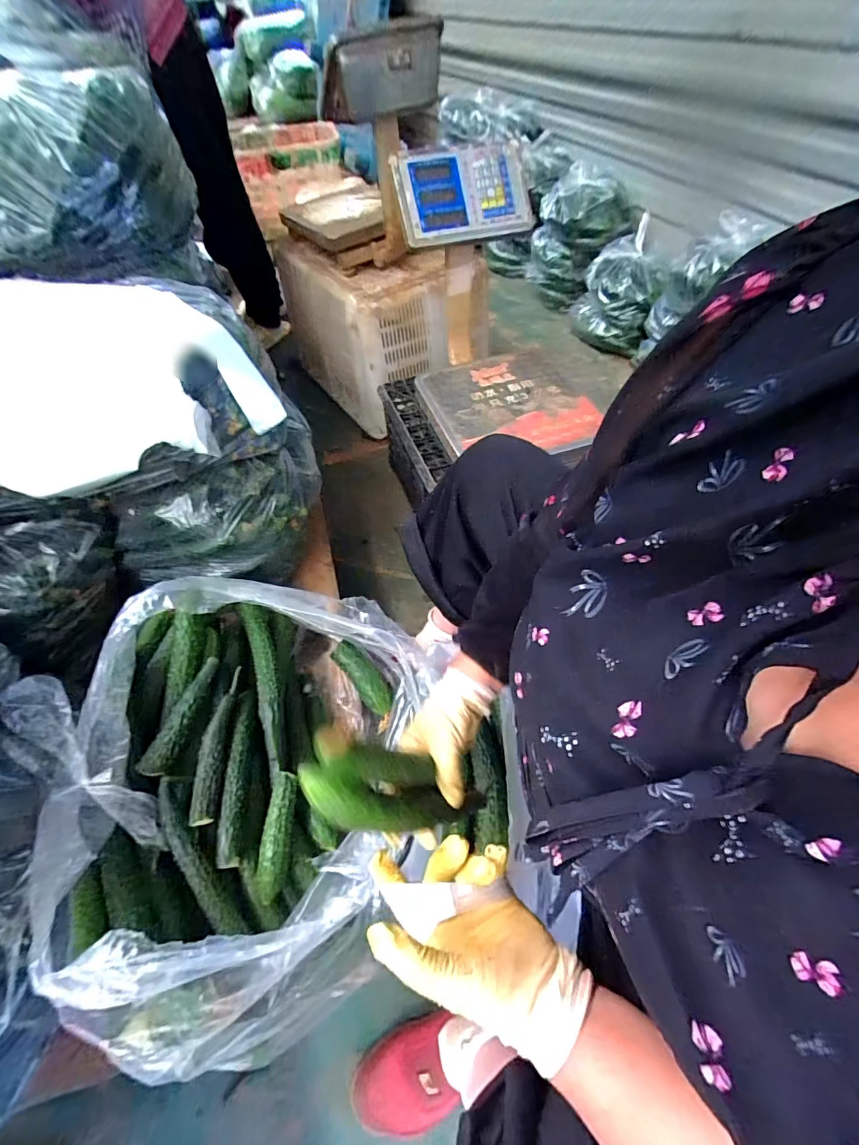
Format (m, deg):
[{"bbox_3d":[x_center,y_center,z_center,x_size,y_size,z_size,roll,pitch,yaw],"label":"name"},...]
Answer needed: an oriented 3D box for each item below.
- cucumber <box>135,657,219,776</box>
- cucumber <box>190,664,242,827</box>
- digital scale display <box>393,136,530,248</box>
[{"bbox_3d":[-0.321,0.186,0.568,0.038,0.031,0.152,13,56,12],"label":"cucumber"},{"bbox_3d":[-0.272,0.213,0.553,0.027,0.029,0.191,-7,55,-2],"label":"cucumber"},{"bbox_3d":[0.061,-0.679,0.774,0.245,0.150,0.031,-21,18,-11],"label":"digital scale display"}]

